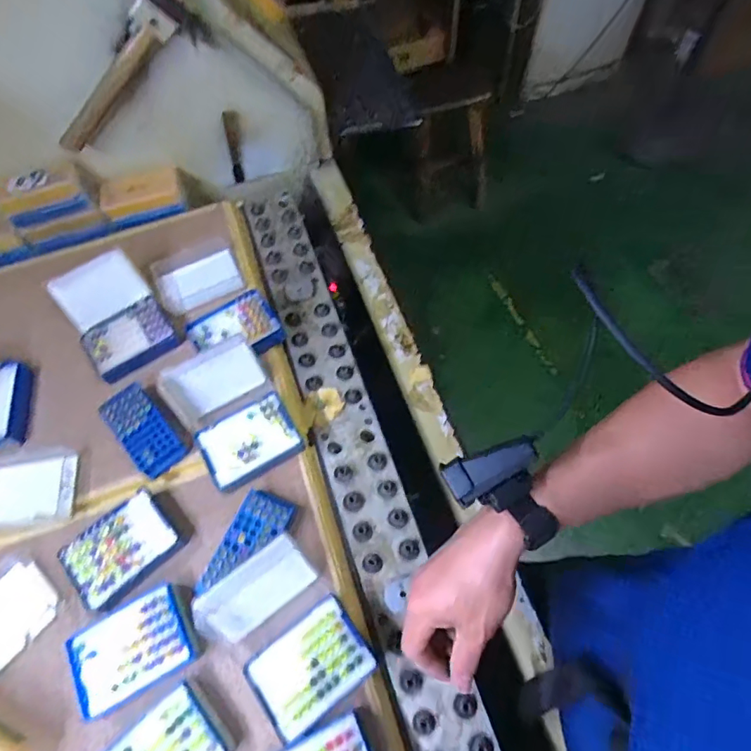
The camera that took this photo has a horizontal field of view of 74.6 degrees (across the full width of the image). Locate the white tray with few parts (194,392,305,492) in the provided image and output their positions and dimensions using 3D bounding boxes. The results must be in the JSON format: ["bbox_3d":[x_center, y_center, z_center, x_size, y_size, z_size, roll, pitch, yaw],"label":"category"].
[{"bbox_3d":[-0.144,0.079,0.572,0.104,0.039,0.079,-30,65,-11],"label":"white tray with few parts"}]

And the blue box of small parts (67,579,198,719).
[{"bbox_3d":[-0.234,0.267,0.483,0.107,0.029,0.081,-29,65,-11],"label":"blue box of small parts"}]

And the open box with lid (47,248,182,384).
[{"bbox_3d":[-0.337,-0.074,0.643,0.107,0.054,0.162,-33,66,-13],"label":"open box with lid"}]

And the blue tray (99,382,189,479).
[{"bbox_3d":[-0.275,0.065,0.586,0.053,0.027,0.114,-39,67,-15],"label":"blue tray"}]

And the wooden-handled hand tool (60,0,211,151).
[{"bbox_3d":[-0.341,-0.404,0.670,0.265,0.110,0.051,-30,59,30],"label":"wooden-handled hand tool"}]

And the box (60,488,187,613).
[{"bbox_3d":[-0.264,0.183,0.522,0.080,0.035,0.104,38,71,20],"label":"box"}]

